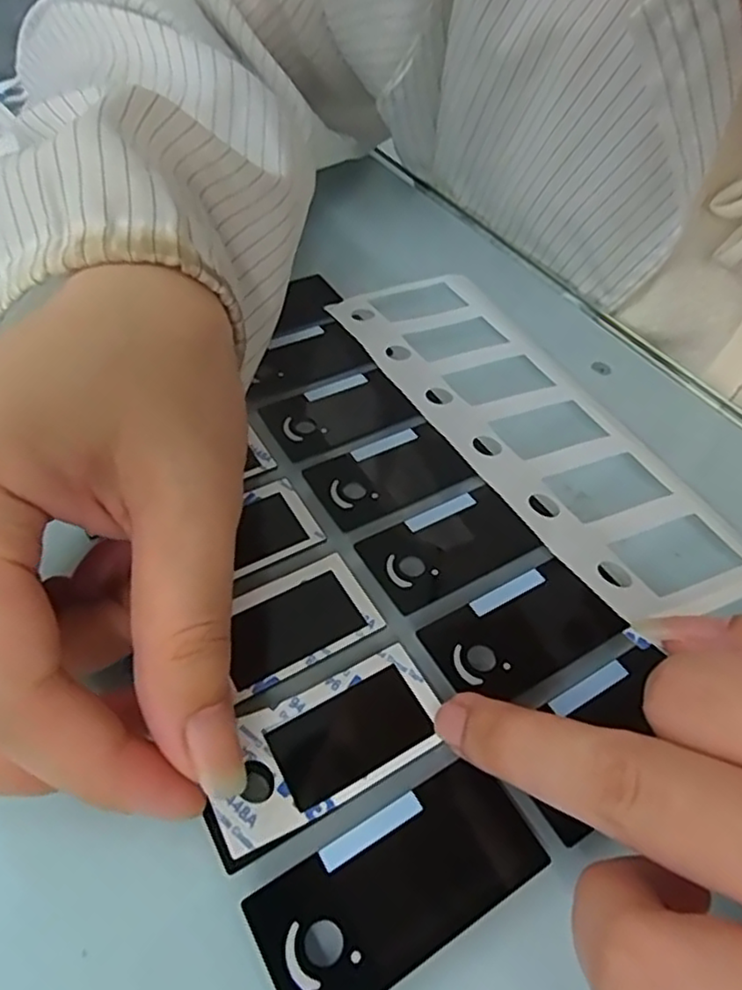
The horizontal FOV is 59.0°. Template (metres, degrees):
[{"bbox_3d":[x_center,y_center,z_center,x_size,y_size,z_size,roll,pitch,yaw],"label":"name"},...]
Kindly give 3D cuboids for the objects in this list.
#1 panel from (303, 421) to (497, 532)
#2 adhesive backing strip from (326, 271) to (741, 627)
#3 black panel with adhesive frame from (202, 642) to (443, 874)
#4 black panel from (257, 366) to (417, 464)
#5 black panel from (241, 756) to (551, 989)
[{"bbox_3d":[0.007,-0.008,0.212,0.050,0.004,0.027,-22,57,-22],"label":"panel"},{"bbox_3d":[0.048,-0.029,0.224,0.059,0.007,0.175,-16,49,-21],"label":"adhesive backing strip"},{"bbox_3d":[-0.012,0.057,0.152,0.059,0.006,0.028,-21,51,-30],"label":"black panel with adhesive frame"},{"bbox_3d":[-0.011,-0.029,0.227,0.049,0.004,0.029,-23,55,-23],"label":"black panel"},{"bbox_3d":[0.006,0.080,0.136,0.059,0.004,0.027,-23,55,-23],"label":"black panel"}]

